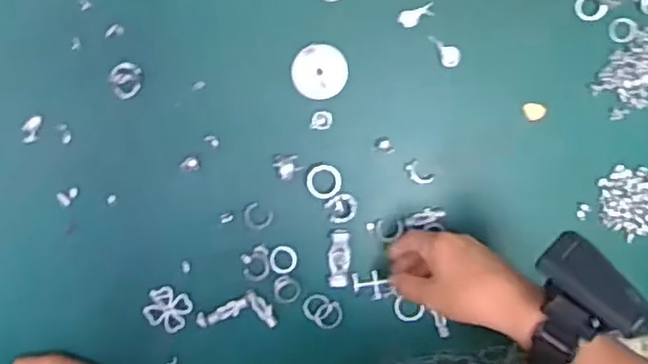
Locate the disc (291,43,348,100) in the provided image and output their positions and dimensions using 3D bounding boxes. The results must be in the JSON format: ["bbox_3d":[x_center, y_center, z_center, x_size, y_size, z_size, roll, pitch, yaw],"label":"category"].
[{"bbox_3d":[-0.003,-0.089,0.544,0.044,0.004,0.043,0,95,-5],"label":"disc"}]

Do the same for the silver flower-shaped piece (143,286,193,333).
[{"bbox_3d":[-0.125,0.102,0.544,0.035,0.005,0.033,25,92,-7],"label":"silver flower-shaped piece"}]

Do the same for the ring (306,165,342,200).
[{"bbox_3d":[0.000,0.001,0.542,0.027,0.004,0.028,0,95,-5],"label":"ring"}]

